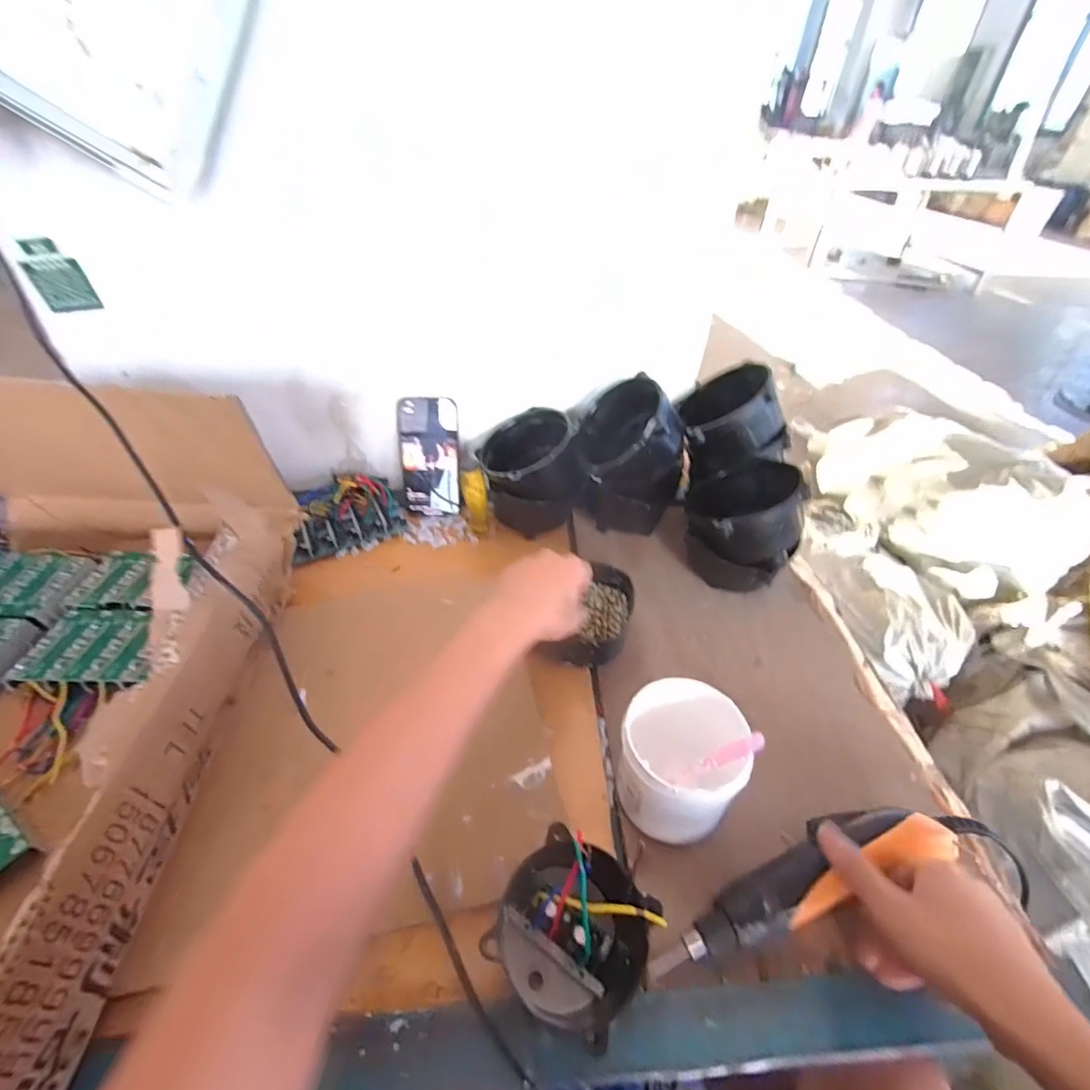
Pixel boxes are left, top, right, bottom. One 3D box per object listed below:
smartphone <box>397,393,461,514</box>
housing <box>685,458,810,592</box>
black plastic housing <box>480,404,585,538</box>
[{"bbox_3d":[-0.158,-0.121,0.709,0.083,0.158,0.012,4,19,6],"label":"smartphone"},{"bbox_3d":[0.235,-0.021,0.623,0.118,0.142,0.126,9,42,9],"label":"housing"},{"bbox_3d":[-0.021,-0.091,0.689,0.117,0.137,0.113,-11,43,-14],"label":"black plastic housing"}]

